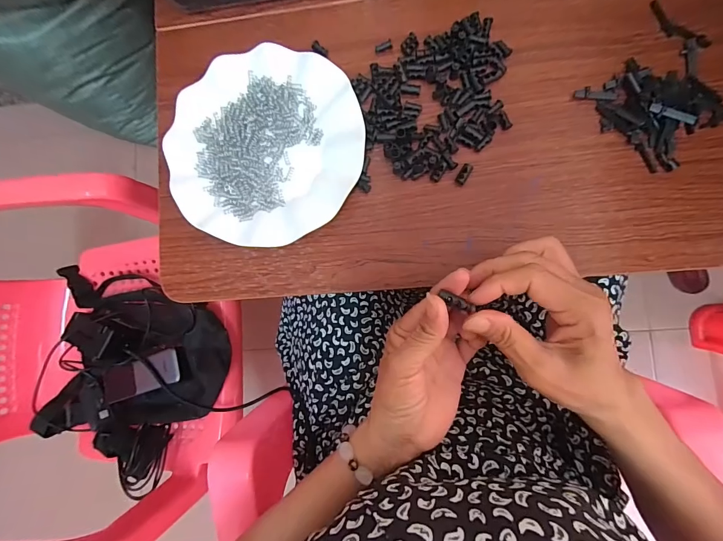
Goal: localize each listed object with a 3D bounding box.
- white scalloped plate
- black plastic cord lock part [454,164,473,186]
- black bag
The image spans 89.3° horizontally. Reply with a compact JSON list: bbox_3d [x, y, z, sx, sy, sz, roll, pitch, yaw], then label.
[{"bbox_3d":[-0.092,-0.116,0.346,0.181,0.026,0.179,0,86,6],"label":"white scalloped plate"},{"bbox_3d":[0.094,-0.089,0.336,0.010,0.007,0.020,29,90,7],"label":"black plastic cord lock part"},{"bbox_3d":[-0.364,0.154,0.576,0.304,0.094,0.263,13,88,7],"label":"black bag"}]

